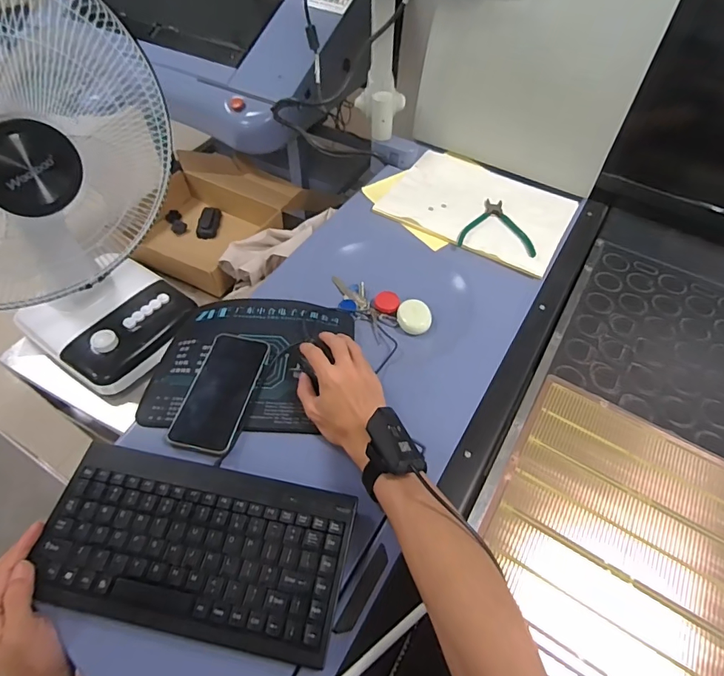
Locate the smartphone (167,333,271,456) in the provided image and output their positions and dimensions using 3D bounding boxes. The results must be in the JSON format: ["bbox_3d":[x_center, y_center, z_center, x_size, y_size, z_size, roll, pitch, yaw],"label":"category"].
[{"bbox_3d":[-0.174,0.063,0.543,0.076,0.008,0.157,11,57,5],"label":"smartphone"}]

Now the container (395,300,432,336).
[{"bbox_3d":[0.080,-0.032,0.663,0.050,0.012,0.058,-1,53,-3],"label":"container"}]

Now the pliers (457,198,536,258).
[{"bbox_3d":[0.235,-0.199,0.753,0.123,0.010,0.133,11,53,6],"label":"pliers"}]

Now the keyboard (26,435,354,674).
[{"bbox_3d":[-0.160,0.199,0.426,0.287,0.022,0.144,11,61,5],"label":"keyboard"}]

